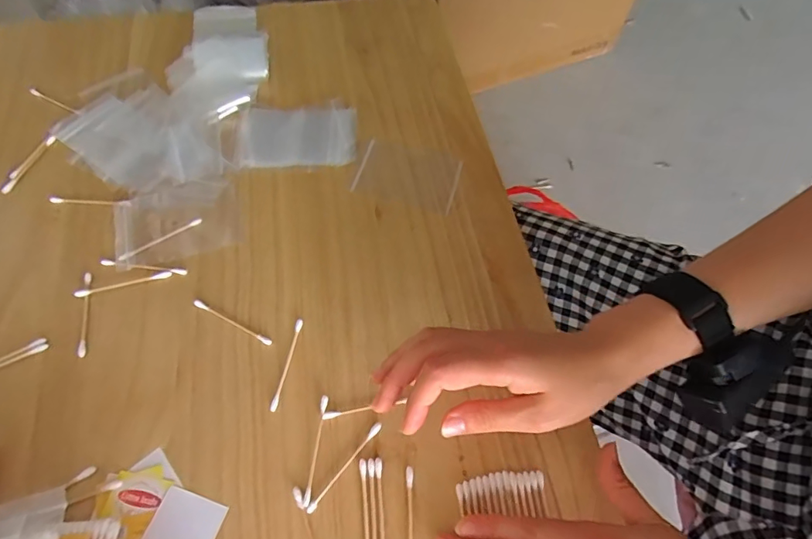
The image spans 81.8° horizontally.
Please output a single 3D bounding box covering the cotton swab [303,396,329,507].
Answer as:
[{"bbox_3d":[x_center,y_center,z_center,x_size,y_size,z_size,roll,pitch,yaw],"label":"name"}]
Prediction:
[{"bbox_3d":[-0.062,0.123,0.323,0.005,0.005,0.071,7,60,1],"label":"cotton swab"}]

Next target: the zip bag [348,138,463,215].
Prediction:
[{"bbox_3d":[0.002,-0.092,0.452,0.097,0.004,0.072,16,61,6],"label":"zip bag"}]

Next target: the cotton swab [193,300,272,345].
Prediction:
[{"bbox_3d":[-0.136,0.040,0.367,0.072,0.004,0.005,26,62,11],"label":"cotton swab"}]

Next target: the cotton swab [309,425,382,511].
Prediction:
[{"bbox_3d":[-0.041,0.133,0.318,0.005,0.004,0.071,36,65,16],"label":"cotton swab"}]

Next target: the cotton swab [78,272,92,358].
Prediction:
[{"bbox_3d":[-0.248,0.034,0.362,0.006,0.004,0.070,-10,62,-8],"label":"cotton swab"}]

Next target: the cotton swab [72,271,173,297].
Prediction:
[{"bbox_3d":[-0.224,0.010,0.373,0.070,0.005,0.008,-13,62,-10],"label":"cotton swab"}]

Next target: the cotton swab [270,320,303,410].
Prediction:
[{"bbox_3d":[-0.090,0.070,0.353,0.005,0.004,0.071,10,61,3],"label":"cotton swab"}]

